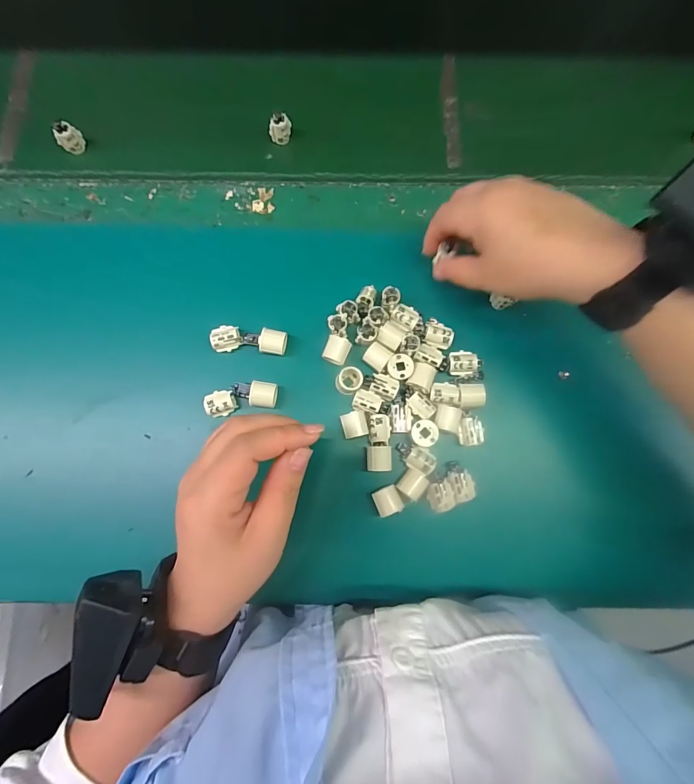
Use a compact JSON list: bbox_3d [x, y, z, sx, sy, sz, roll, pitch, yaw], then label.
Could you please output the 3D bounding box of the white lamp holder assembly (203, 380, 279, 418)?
[{"bbox_3d":[-0.082,0.004,0.309,0.056,0.016,0.025,-9,78,-2],"label":"white lamp holder assembly"}]

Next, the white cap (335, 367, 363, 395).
[{"bbox_3d":[0.002,-0.008,0.312,0.019,0.018,0.021,26,79,5],"label":"white cap"}]

